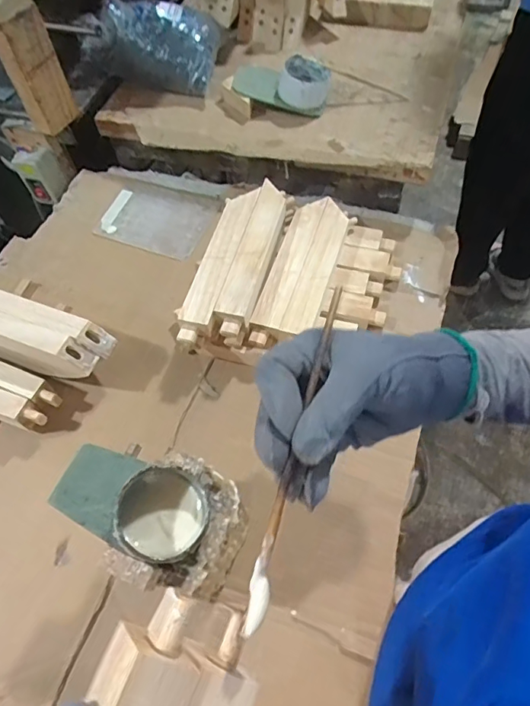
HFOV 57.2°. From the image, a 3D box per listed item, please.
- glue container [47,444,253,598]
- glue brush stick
[{"bbox_3d":[-0.106,0.168,0.492,0.165,0.153,0.123,24,64,16],"label":"glue container"},{"bbox_3d":[0.020,0.041,0.252,0.009,0.006,0.188,13,61,11],"label":"glue brush stick"}]

